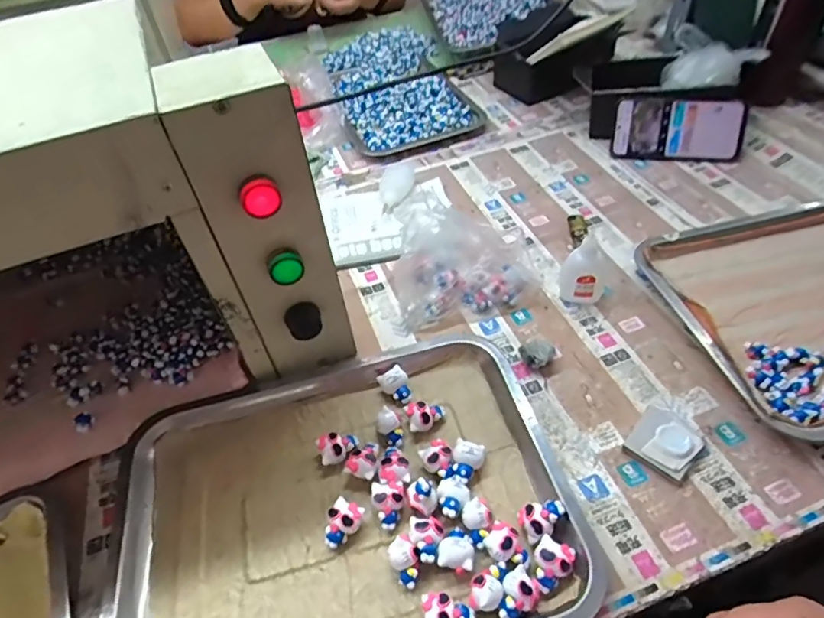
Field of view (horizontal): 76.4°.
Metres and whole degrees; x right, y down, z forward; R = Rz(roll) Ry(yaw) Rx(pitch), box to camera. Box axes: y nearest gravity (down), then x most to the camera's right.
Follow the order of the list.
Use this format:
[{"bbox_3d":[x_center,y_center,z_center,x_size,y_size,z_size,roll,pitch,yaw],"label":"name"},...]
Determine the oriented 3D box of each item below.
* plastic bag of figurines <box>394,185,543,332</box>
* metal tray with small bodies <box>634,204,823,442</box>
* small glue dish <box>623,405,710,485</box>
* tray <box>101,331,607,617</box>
[{"bbox_3d":[0.052,-0.063,0.571,0.152,0.101,0.105,-11,51,-4],"label":"plastic bag of figurines"},{"bbox_3d":[0.435,-0.010,0.530,0.330,0.023,0.263,-12,51,-5],"label":"metal tray with small bodies"},{"bbox_3d":[0.219,0.112,0.447,0.059,0.014,0.055,-39,58,-24],"label":"small glue dish"},{"bbox_3d":[-0.058,0.153,0.427,0.350,0.026,0.275,-15,51,-7],"label":"tray"}]

